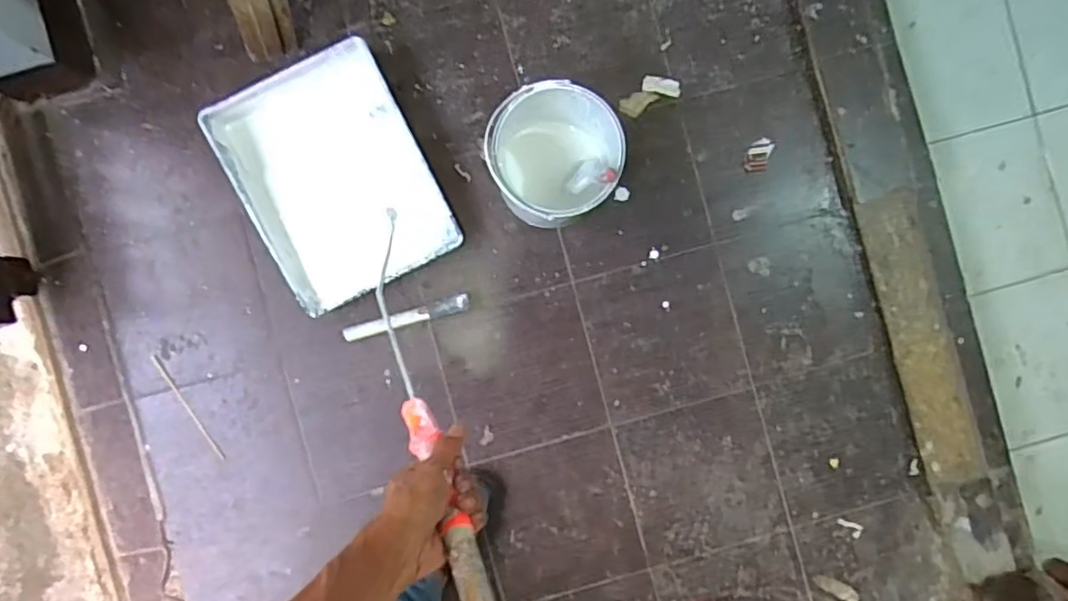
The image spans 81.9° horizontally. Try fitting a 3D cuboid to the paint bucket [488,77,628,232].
[{"bbox_3d":[0.031,-0.212,0.923,0.183,0.161,0.182,0,90,-3],"label":"paint bucket"}]

